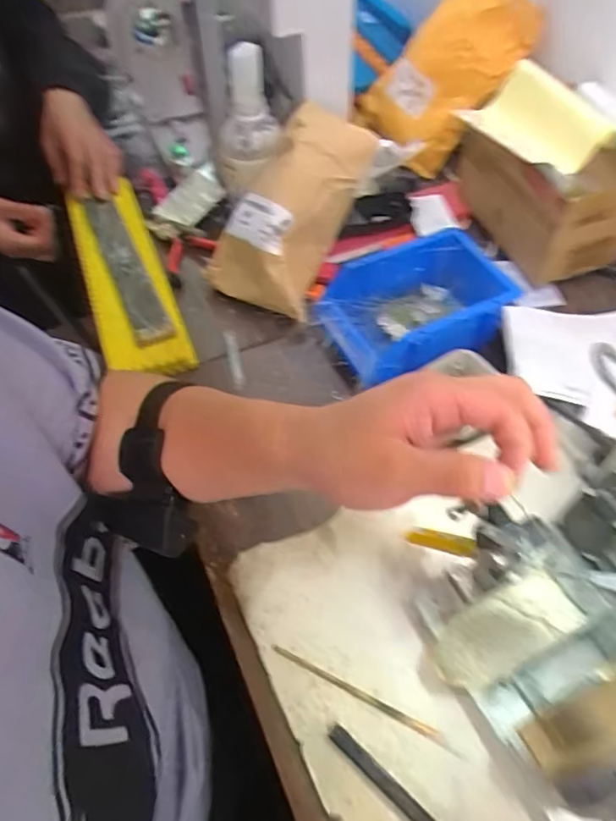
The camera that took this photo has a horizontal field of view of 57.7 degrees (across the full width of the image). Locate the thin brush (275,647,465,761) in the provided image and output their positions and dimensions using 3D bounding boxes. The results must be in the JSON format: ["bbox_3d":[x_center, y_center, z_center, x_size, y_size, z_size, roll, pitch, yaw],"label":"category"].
[{"bbox_3d":[0.043,0.217,0.423,0.155,0.004,0.009,22,59,15],"label":"thin brush"}]

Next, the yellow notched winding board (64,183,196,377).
[{"bbox_3d":[-0.217,-0.159,0.659,0.089,0.026,0.312,-19,57,-11],"label":"yellow notched winding board"}]

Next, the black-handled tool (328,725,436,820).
[{"bbox_3d":[0.080,0.279,0.377,0.164,0.006,0.011,36,63,23],"label":"black-handled tool"}]

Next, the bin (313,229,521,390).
[{"bbox_3d":[0.111,-0.108,0.597,0.186,0.068,0.122,-21,57,-12],"label":"bin"}]

